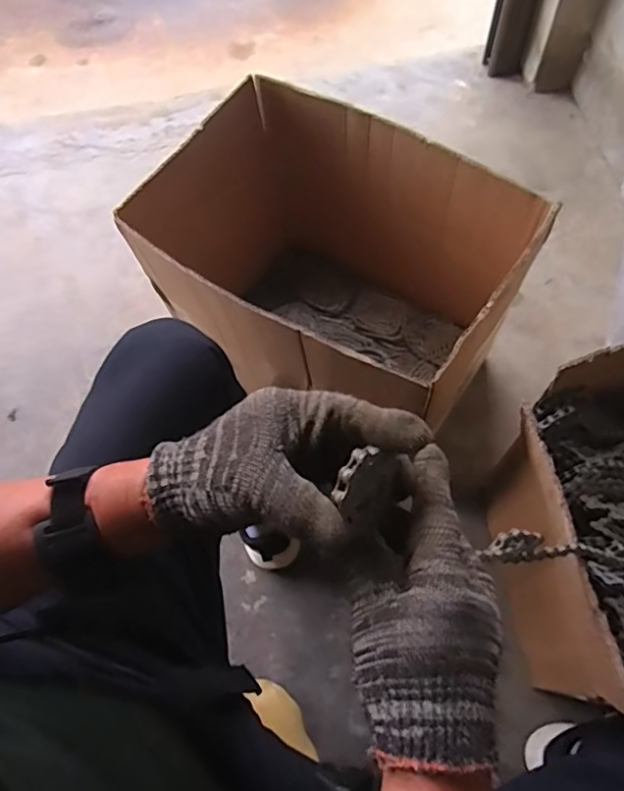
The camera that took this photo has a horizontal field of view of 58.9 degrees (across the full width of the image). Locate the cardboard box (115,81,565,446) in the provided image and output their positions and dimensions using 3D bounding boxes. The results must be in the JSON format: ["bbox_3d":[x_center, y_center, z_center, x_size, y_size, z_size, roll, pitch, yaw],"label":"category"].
[{"bbox_3d":[0.026,-0.170,0.829,0.470,0.341,0.350,30,71,16],"label":"cardboard box"}]

